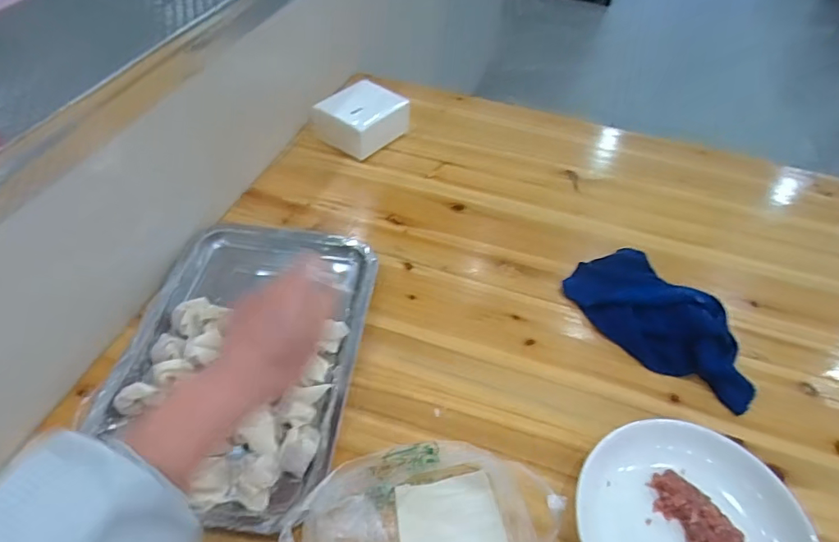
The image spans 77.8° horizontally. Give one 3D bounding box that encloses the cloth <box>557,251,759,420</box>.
[{"bbox_3d":[0.247,0.049,0.526,0.103,0.045,0.204,-22,53,-22],"label":"cloth"}]

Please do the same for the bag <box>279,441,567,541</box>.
[{"bbox_3d":[0.003,0.193,0.387,0.194,0.039,0.111,-5,48,-9],"label":"bag"}]

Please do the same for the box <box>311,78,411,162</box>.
[{"bbox_3d":[-0.081,-0.212,0.724,0.088,0.055,0.117,29,52,20],"label":"box"}]

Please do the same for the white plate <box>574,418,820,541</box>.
[{"bbox_3d":[0.208,0.203,0.396,0.166,0.029,0.174,2,48,-2],"label":"white plate"}]

